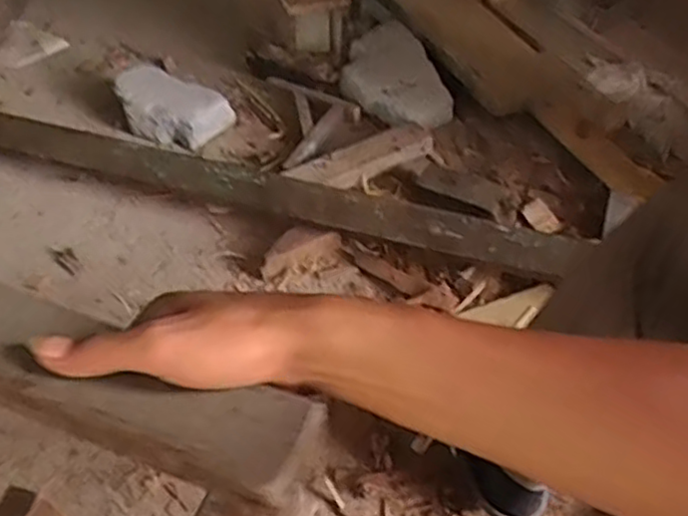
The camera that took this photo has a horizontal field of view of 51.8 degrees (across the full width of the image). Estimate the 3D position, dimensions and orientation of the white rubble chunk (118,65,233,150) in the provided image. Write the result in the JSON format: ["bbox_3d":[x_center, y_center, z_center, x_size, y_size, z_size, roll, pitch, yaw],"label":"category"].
[{"bbox_3d":[-0.322,-0.277,1.284,0.214,0.093,0.100,16,50,13],"label":"white rubble chunk"}]

